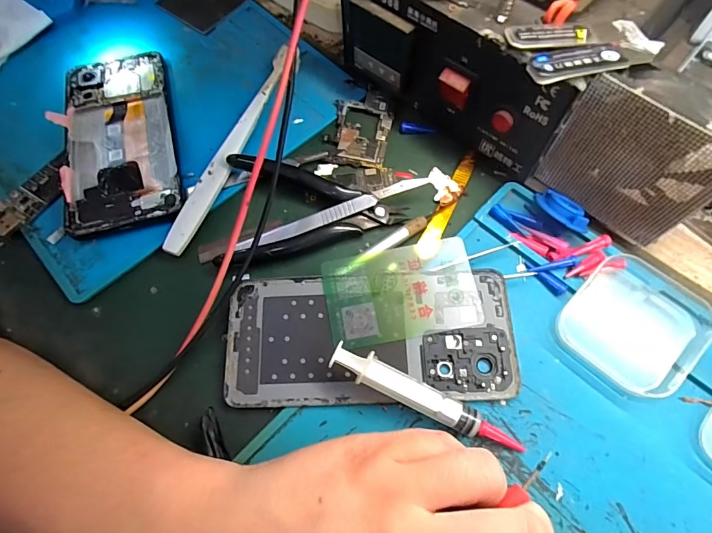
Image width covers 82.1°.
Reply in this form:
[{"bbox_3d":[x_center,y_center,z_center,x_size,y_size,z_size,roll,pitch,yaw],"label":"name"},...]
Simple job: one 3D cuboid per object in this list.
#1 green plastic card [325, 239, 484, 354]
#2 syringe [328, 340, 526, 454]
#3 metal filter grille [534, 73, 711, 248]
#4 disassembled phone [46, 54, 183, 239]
[{"bbox_3d":[0.026,0.015,0.236,0.084,0.004,0.053,-10,72,-1],"label":"green plastic card"},{"bbox_3d":[0.035,0.067,0.206,0.101,0.022,0.014,21,69,11],"label":"syringe"},{"bbox_3d":[0.149,-0.049,0.221,0.086,0.082,0.004,39,71,17],"label":"metal filter grille"},{"bbox_3d":[-0.165,-0.092,0.285,0.069,0.016,0.150,-16,67,-4],"label":"disassembled phone"}]

